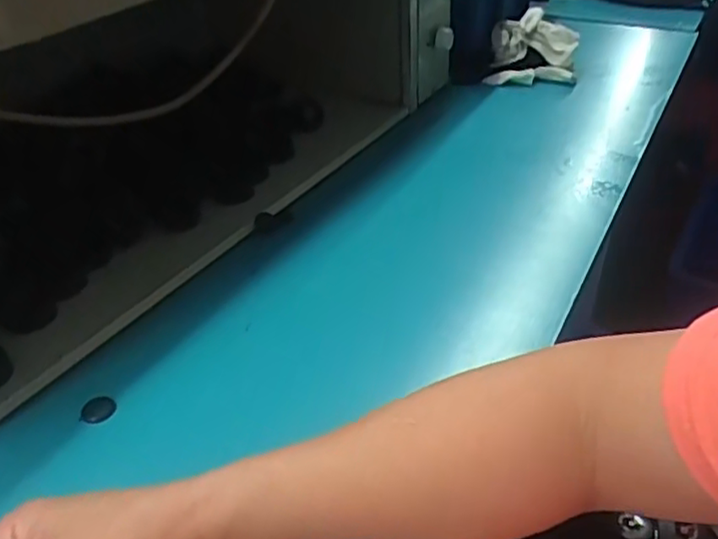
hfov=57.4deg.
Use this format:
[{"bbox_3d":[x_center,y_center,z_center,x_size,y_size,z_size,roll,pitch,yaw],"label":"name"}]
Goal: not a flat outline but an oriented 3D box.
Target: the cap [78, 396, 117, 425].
[{"bbox_3d":[-0.172,0.093,0.433,0.021,0.004,0.018,2,36,2],"label":"cap"}]

